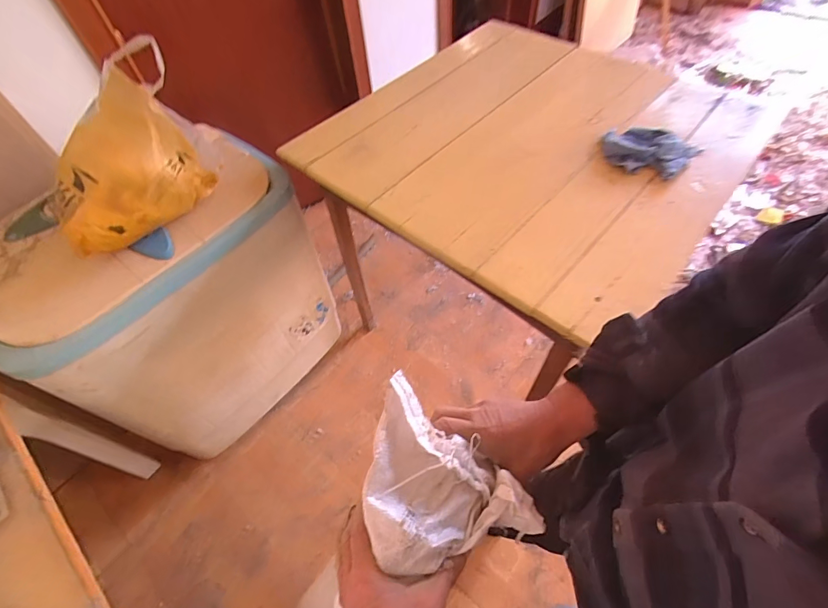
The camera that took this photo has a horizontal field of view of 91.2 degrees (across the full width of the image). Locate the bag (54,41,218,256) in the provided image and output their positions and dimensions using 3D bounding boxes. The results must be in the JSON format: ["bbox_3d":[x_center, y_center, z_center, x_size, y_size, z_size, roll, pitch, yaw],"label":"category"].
[{"bbox_3d":[-0.589,-0.300,0.832,0.317,0.240,0.220,-30,59,-16],"label":"bag"}]

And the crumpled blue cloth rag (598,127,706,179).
[{"bbox_3d":[0.533,-0.351,0.923,0.197,0.029,0.161,20,59,17],"label":"crumpled blue cloth rag"}]

